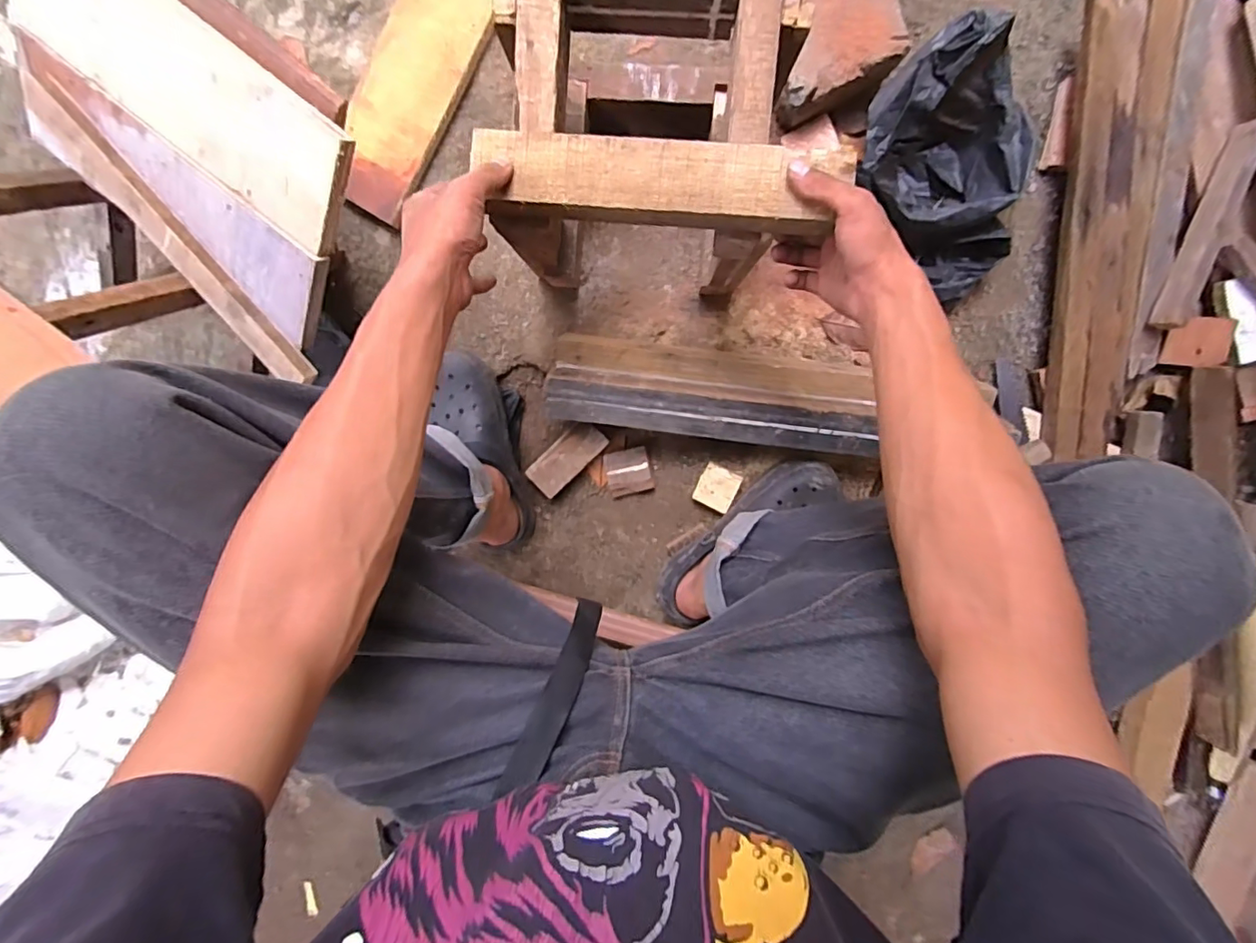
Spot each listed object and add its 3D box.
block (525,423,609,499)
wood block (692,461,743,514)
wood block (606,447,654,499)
[{"bbox_3d":[-0.084,-0.021,0.752,0.114,0.039,0.053,-44,93,6],"label":"block"},{"bbox_3d":[0.122,0.022,0.733,0.051,0.028,0.055,25,97,-1],"label":"wood block"},{"bbox_3d":[0.000,0.002,0.748,0.064,0.024,0.062,-14,96,4],"label":"wood block"}]

